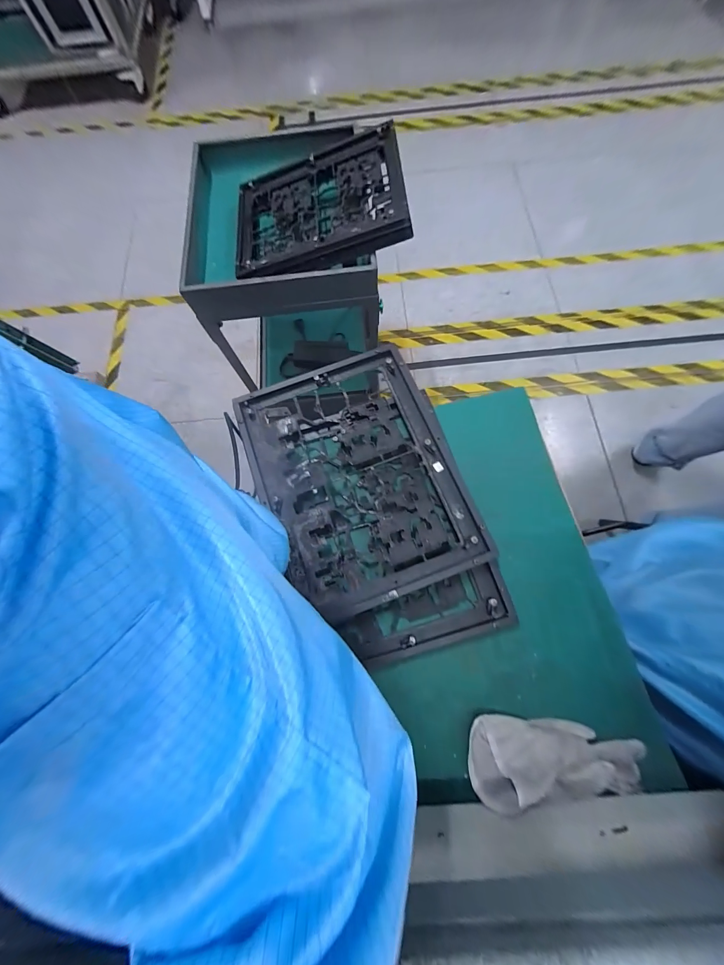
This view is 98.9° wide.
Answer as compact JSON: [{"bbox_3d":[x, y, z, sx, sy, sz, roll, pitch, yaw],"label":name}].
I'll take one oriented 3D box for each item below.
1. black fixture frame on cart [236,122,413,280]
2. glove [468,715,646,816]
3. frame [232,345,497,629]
[{"bbox_3d":[-0.094,-0.550,0.618,0.343,0.030,0.302,-10,72,13],"label":"black fixture frame on cart"},{"bbox_3d":[0.211,0.306,0.336,0.183,0.036,0.075,5,73,1],"label":"glove"},{"bbox_3d":[-0.010,-0.009,0.430,0.257,0.044,0.336,-21,75,-6],"label":"frame"}]

